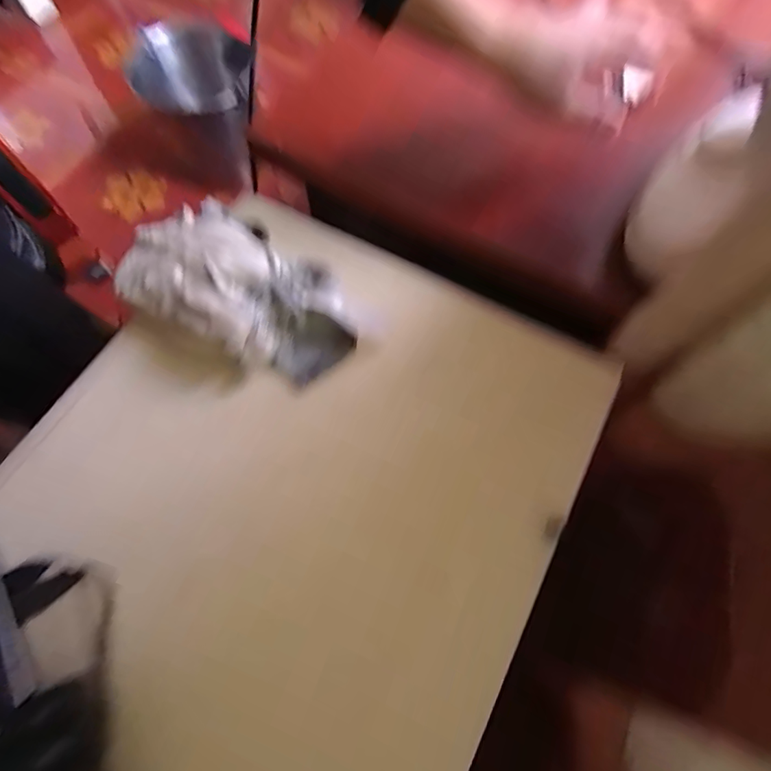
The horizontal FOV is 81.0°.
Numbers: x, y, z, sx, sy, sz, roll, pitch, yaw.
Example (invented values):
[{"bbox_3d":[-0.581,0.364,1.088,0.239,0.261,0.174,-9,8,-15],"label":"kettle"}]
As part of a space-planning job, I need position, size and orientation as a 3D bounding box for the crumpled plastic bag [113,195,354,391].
[{"bbox_3d":[-0.118,-0.075,0.367,0.198,0.047,0.110,25,67,9],"label":"crumpled plastic bag"}]

